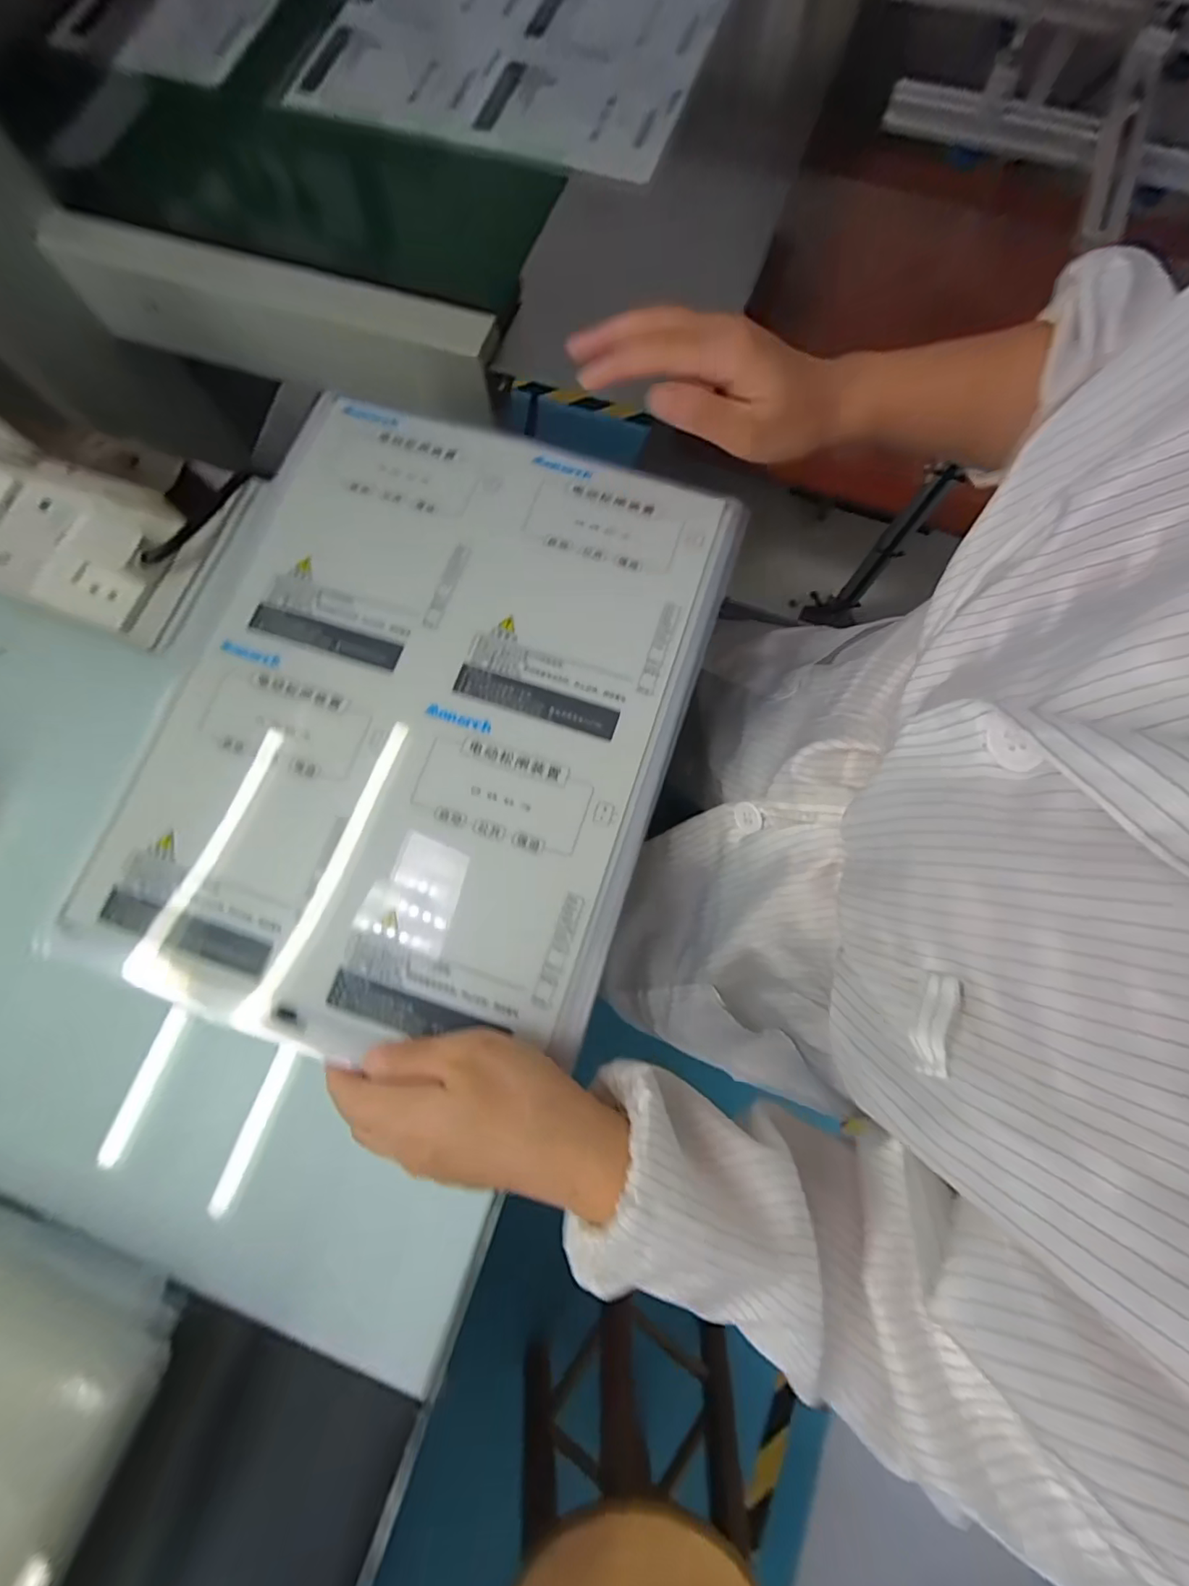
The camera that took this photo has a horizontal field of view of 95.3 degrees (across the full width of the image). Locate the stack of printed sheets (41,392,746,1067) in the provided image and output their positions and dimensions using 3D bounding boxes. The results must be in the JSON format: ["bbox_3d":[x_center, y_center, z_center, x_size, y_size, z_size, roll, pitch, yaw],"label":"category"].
[{"bbox_3d":[-0.107,-0.053,0.317,0.299,0.009,0.376,18,78,5],"label":"stack of printed sheets"}]

